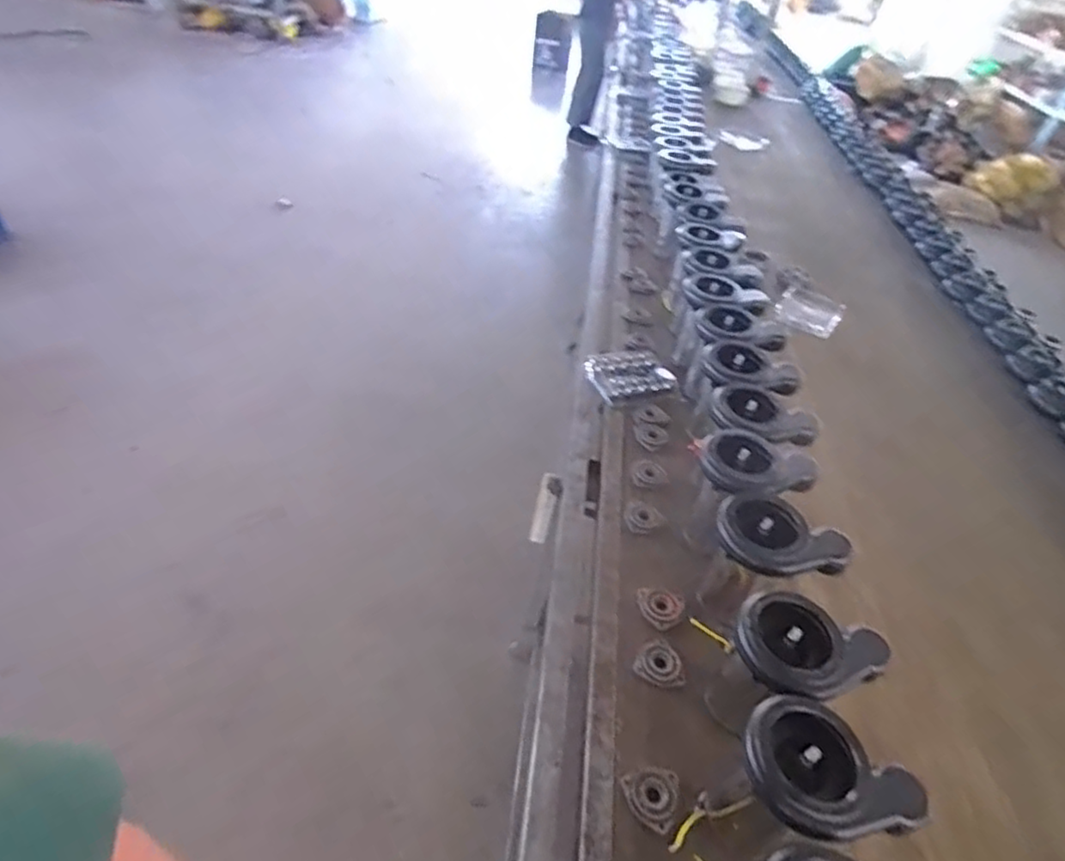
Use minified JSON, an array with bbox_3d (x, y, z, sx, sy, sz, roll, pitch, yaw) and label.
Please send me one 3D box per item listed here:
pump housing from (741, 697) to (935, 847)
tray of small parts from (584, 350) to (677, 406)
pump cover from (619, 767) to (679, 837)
[{"bbox_3d":[0.288,0.328,0.613,0.159,0.048,0.125,-1,43,-11],"label":"pump housing"},{"bbox_3d":[0.204,-0.119,1.331,0.174,0.025,0.134,-11,46,-22],"label":"tray of small parts"},{"bbox_3d":[0.138,0.417,0.728,0.063,0.011,0.066,31,46,23],"label":"pump cover"}]

